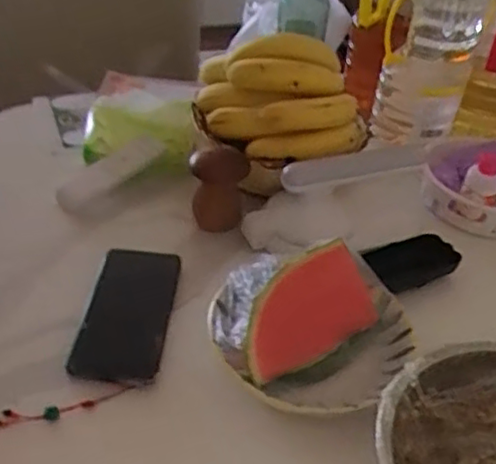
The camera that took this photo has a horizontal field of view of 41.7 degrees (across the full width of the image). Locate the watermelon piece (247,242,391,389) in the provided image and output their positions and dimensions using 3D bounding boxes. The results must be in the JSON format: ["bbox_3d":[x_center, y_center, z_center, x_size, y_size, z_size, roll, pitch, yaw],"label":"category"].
[{"bbox_3d":[0.055,0.067,0.548,0.092,0.053,0.140,30,43,28],"label":"watermelon piece"}]

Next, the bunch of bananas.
[{"bbox_3d":[0.041,-0.162,0.753,0.185,0.098,0.162,-4,38,-14],"label":"bunch of bananas"}]

